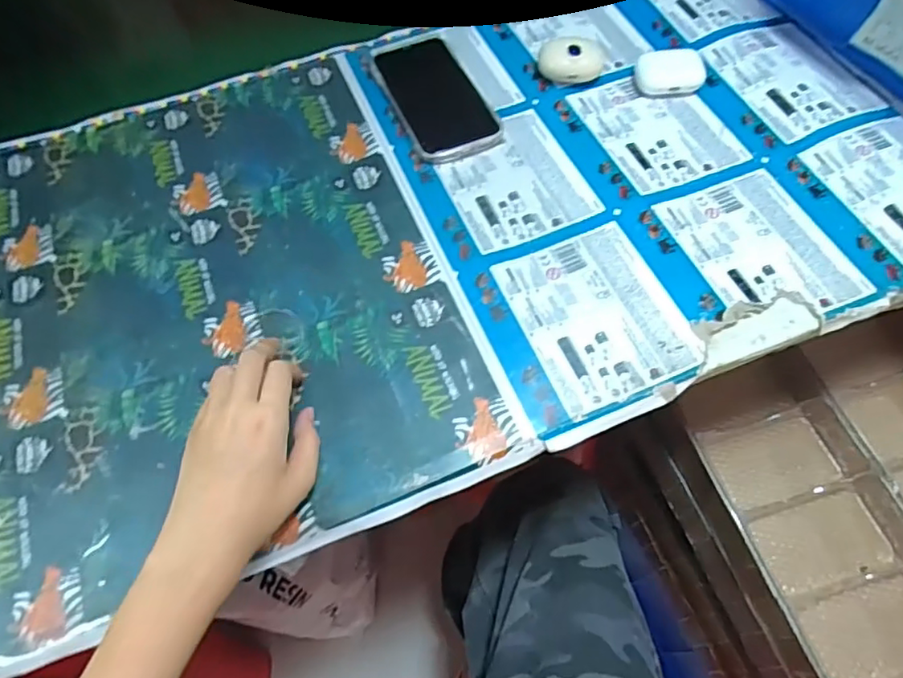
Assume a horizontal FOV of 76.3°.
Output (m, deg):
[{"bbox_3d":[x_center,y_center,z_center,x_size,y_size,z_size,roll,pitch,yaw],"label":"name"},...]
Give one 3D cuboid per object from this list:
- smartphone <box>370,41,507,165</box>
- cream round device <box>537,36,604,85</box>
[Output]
[{"bbox_3d":[-0.018,-0.224,0.523,0.074,0.013,0.158,-21,62,-7],"label":"smartphone"},{"bbox_3d":[0.110,-0.254,0.524,0.059,0.030,0.038,4,62,6],"label":"cream round device"}]

